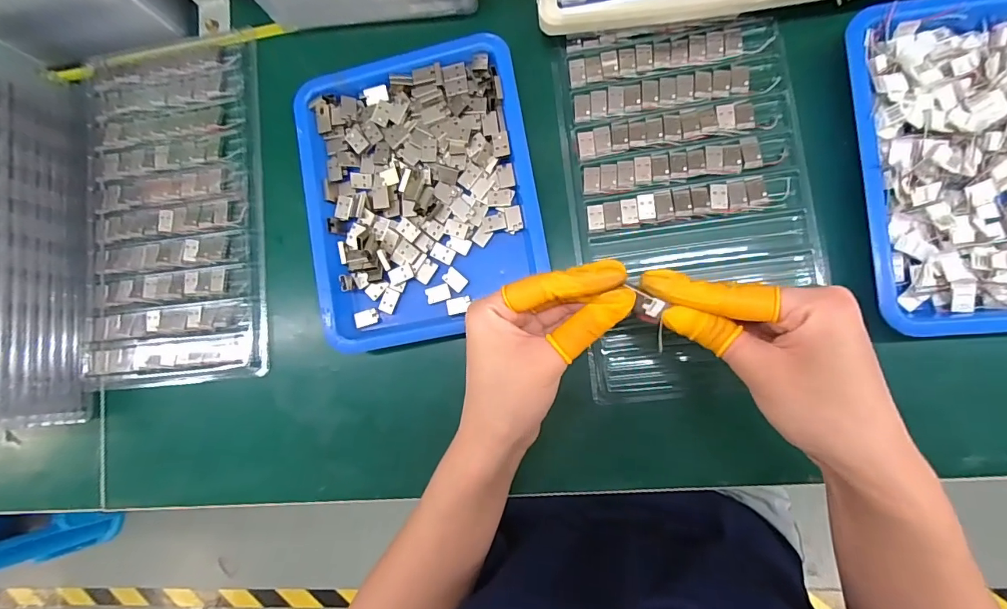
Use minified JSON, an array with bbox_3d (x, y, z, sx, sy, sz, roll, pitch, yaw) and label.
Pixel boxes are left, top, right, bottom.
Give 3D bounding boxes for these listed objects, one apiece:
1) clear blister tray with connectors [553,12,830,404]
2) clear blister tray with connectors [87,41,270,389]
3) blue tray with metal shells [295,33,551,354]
[{"bbox_3d":[0.133,-0.072,0.327,0.161,0.024,0.266,-7,90,9],"label":"clear blister tray with connectors"},{"bbox_3d":[-0.284,-0.073,0.390,0.160,0.025,0.276,-5,90,9],"label":"clear blister tray with connectors"},{"bbox_3d":[-0.063,-0.082,0.344,0.168,0.024,0.211,-10,89,9],"label":"blue tray with metal shells"}]

